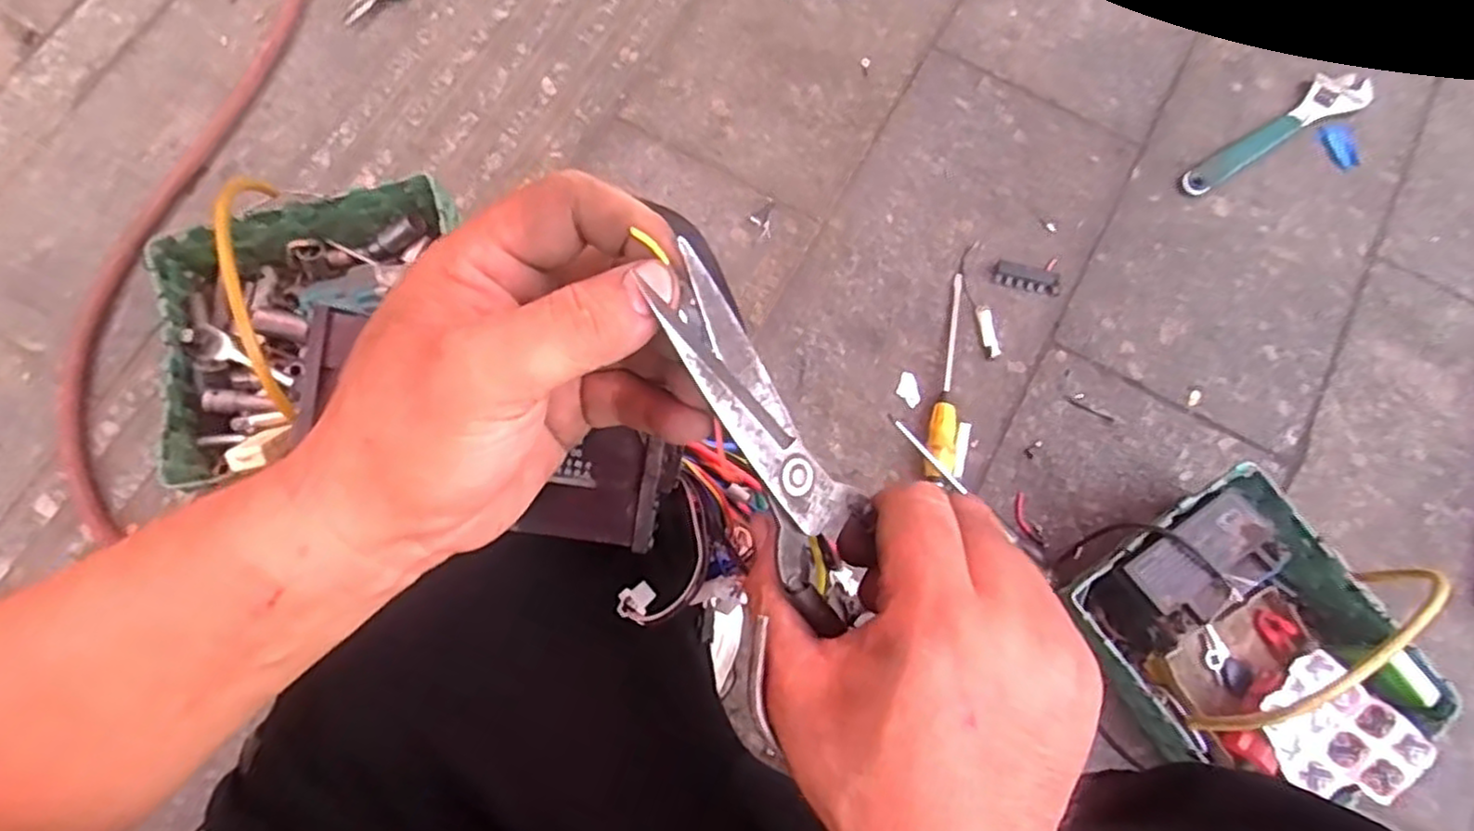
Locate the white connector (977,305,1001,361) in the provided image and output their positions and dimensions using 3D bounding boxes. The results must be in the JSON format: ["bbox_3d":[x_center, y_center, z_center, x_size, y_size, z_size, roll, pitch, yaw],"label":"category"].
[{"bbox_3d":[0.296,-0.098,0.851,0.019,0.006,0.064,-7,76,-3],"label":"white connector"}]

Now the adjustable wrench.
[{"bbox_3d":[0.681,-0.363,0.916,0.289,0.016,0.058,-28,78,-8],"label":"adjustable wrench"}]

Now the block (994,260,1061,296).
[{"bbox_3d":[0.348,-0.164,0.866,0.076,0.014,0.030,16,76,3],"label":"block"}]

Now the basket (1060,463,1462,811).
[{"bbox_3d":[0.488,0.207,0.651,0.242,0.238,0.275,-36,79,-9],"label":"basket"}]

